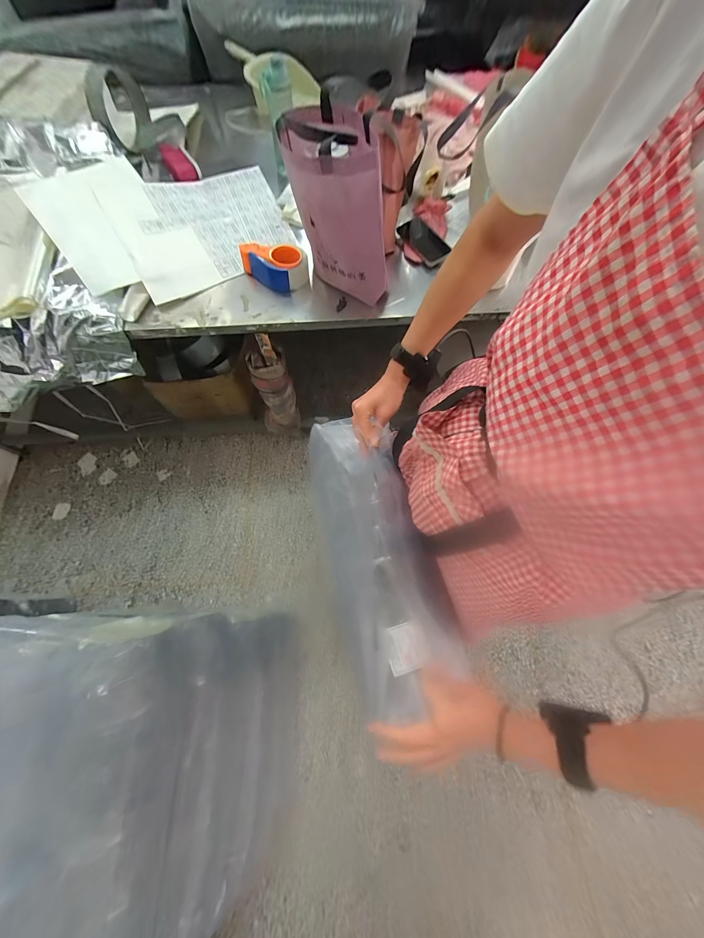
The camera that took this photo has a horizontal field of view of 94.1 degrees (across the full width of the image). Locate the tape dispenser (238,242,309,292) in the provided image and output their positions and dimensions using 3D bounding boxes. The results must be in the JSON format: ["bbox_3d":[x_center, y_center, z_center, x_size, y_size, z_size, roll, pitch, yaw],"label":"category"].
[{"bbox_3d":[-0.193,-0.511,0.830,0.158,0.068,0.096,-10,68,-4],"label":"tape dispenser"}]

